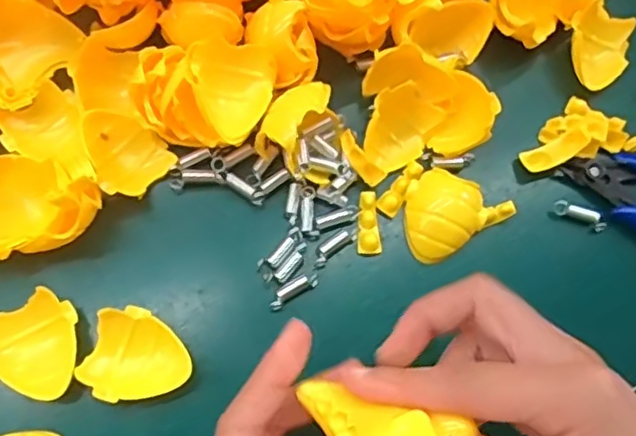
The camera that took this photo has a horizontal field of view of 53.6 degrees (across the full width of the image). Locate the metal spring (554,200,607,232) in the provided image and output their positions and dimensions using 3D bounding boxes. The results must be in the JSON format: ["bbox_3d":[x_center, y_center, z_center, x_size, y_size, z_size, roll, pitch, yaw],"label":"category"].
[{"bbox_3d":[0.131,-0.001,0.313,0.027,0.010,0.006,21,71,5],"label":"metal spring"}]

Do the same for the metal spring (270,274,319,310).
[{"bbox_3d":[-0.011,0.033,0.292,0.026,0.005,0.008,-32,75,-12],"label":"metal spring"}]

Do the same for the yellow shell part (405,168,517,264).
[{"bbox_3d":[0.063,-0.006,0.305,0.050,0.010,0.038,-31,75,-12],"label":"yellow shell part"}]

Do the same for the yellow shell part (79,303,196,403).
[{"bbox_3d":[-0.077,0.061,0.272,0.043,0.012,0.039,19,71,4],"label":"yellow shell part"}]

